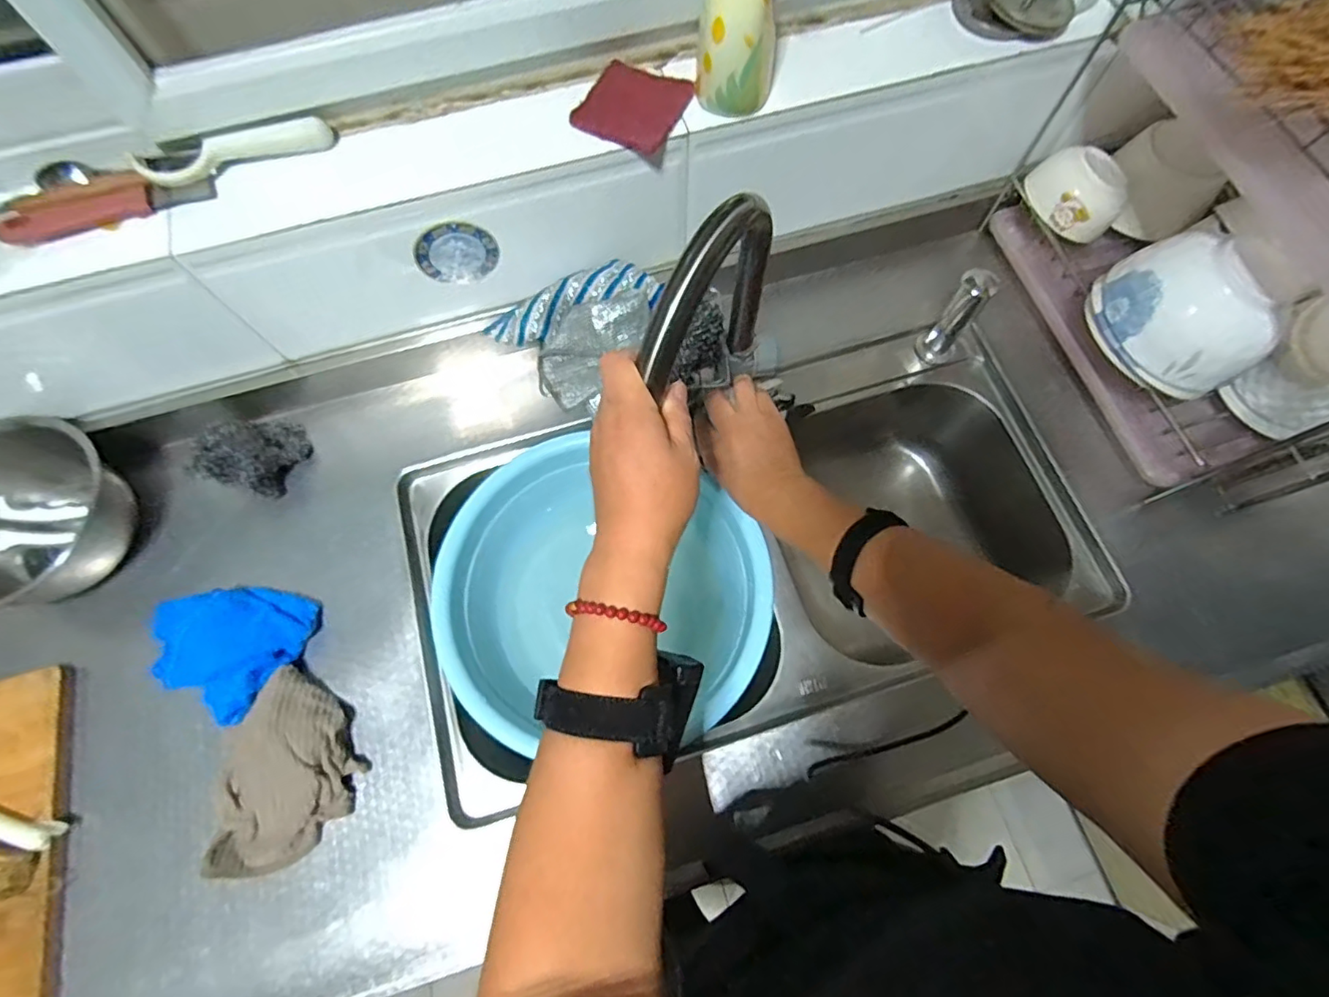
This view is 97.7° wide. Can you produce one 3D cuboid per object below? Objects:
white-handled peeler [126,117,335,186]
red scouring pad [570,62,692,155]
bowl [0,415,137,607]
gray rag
[{"bbox_3d":[-0.364,-0.296,0.497,0.151,0.024,0.019,-21,71,-7],"label":"white-handled peeler"},{"bbox_3d":[-0.026,-0.354,0.522,0.083,0.010,0.090,26,73,9],"label":"red scouring pad"},{"bbox_3d":[-0.651,0.019,0.582,0.178,0.103,0.178,0,70,0],"label":"bowl"},{"bbox_3d":[-0.344,0.258,0.524,0.113,0.043,0.165,23,72,8],"label":"gray rag"}]

